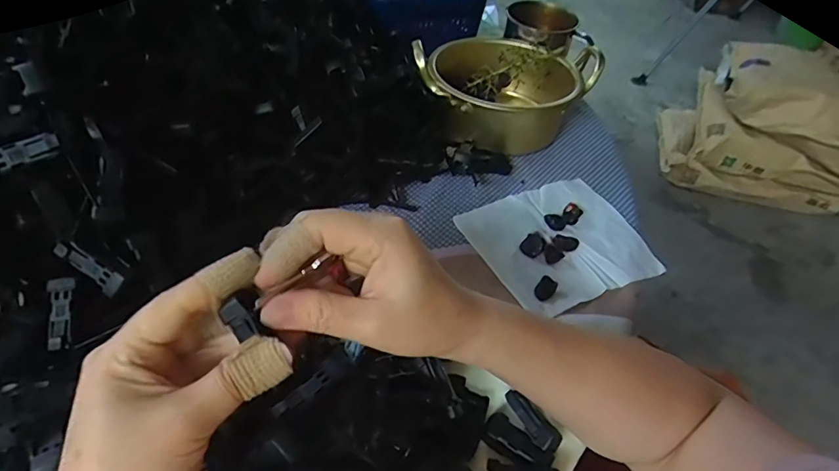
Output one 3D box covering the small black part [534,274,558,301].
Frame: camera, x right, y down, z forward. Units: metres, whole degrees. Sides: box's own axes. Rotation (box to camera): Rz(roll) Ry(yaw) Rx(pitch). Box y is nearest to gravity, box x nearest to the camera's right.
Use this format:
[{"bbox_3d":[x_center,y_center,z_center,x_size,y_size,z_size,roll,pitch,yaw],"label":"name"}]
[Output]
[{"bbox_3d":[0.107,0.044,0.423,0.015,0.011,0.021,32,51,21],"label":"small black part"}]

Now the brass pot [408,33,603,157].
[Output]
[{"bbox_3d":[0.095,-0.167,0.587,0.205,0.089,0.151,3,47,-3],"label":"brass pot"}]

